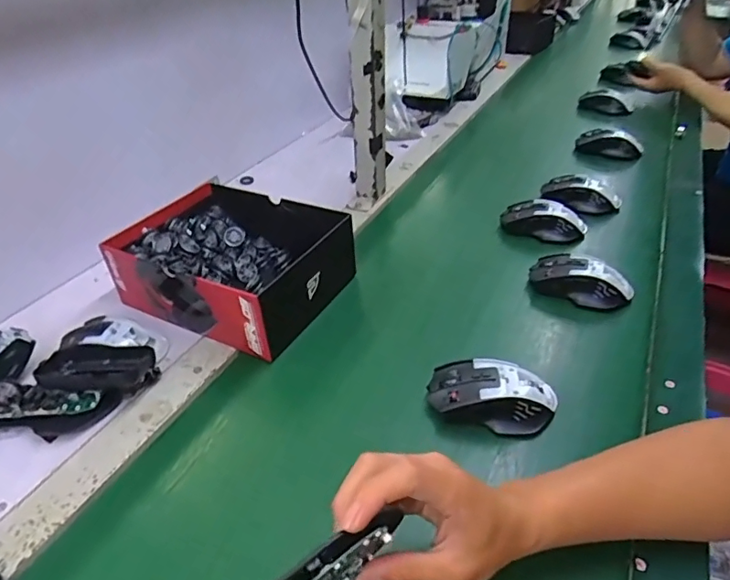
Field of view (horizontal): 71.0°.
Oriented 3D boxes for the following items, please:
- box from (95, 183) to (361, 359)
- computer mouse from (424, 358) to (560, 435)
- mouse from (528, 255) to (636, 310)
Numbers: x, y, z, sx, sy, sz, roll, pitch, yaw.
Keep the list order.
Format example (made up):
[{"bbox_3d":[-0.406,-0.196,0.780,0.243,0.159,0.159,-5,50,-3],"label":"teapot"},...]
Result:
[{"bbox_3d":[-0.163,-0.036,0.633,0.252,0.084,0.190,16,41,23],"label":"box"},{"bbox_3d":[0.119,0.096,0.478,0.115,0.032,0.060,6,38,11],"label":"computer mouse"},{"bbox_3d":[0.260,-0.013,0.618,0.116,0.039,0.061,20,43,27],"label":"mouse"}]

